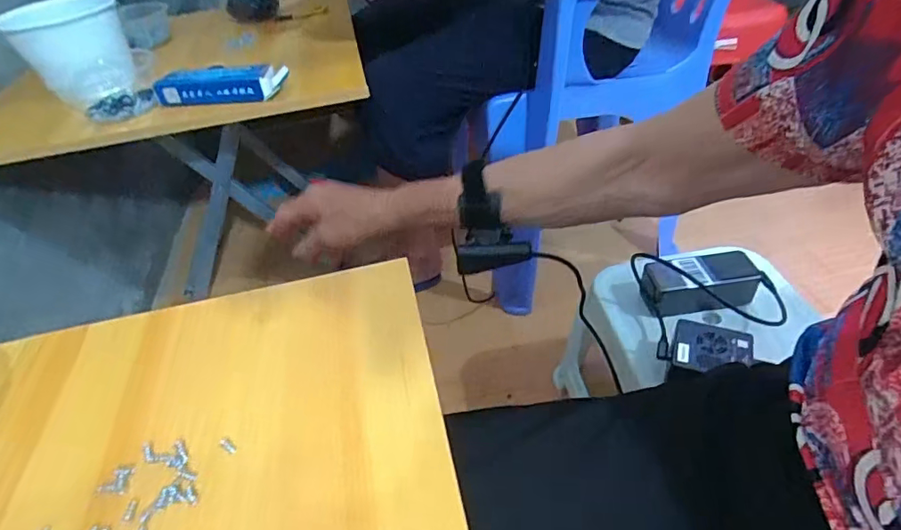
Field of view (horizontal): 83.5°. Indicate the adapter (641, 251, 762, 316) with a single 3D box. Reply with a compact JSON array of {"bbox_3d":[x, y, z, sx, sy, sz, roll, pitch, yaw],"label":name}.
[{"bbox_3d":[0.309,0.025,0.635,0.132,0.051,0.060,-5,41,4],"label":"adapter"}]

